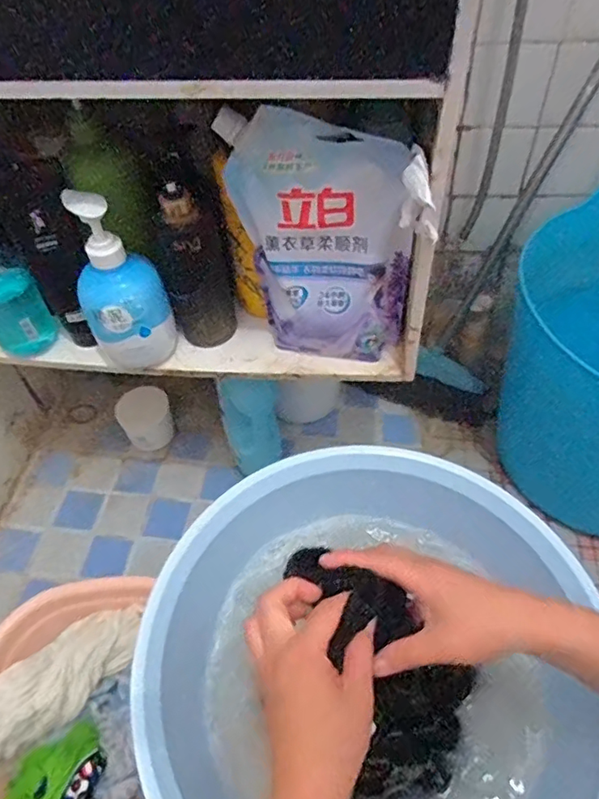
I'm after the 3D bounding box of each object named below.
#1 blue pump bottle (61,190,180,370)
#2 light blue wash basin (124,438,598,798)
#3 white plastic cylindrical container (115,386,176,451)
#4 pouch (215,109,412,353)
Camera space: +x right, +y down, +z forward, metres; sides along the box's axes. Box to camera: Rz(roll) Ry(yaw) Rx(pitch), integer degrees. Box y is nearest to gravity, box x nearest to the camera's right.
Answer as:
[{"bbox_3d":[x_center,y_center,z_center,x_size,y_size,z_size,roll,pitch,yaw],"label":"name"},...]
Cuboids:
[{"bbox_3d":[-0.186,-0.113,0.550,0.088,0.189,0.061,-5,48,-4],"label":"blue pump bottle"},{"bbox_3d":[0.067,0.239,0.468,0.386,0.117,0.367,-2,50,3],"label":"light blue wash basin"},{"bbox_3d":[-0.269,0.038,0.932,0.091,0.088,0.077,-16,51,-9],"label":"white plastic cylindrical container"},{"bbox_3d":[0.021,-0.148,0.529,0.186,0.234,0.069,17,54,18],"label":"pouch"}]

